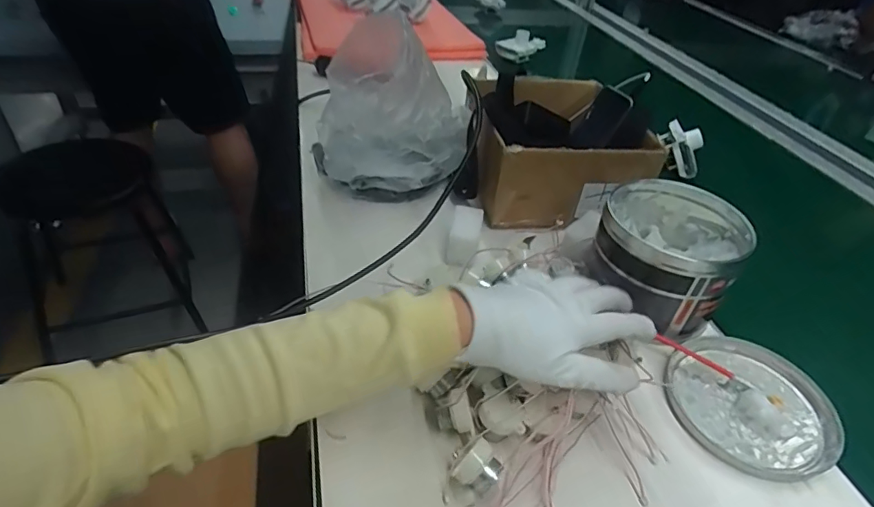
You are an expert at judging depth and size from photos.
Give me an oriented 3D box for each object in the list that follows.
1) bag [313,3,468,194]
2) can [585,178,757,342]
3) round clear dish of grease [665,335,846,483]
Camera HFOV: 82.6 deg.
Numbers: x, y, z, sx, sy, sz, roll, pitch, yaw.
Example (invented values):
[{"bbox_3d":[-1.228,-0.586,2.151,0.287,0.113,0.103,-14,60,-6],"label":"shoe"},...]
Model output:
[{"bbox_3d":[-0.056,-0.155,0.571,0.174,0.162,0.133,-3,39,-9],"label":"bag"},{"bbox_3d":[0.222,0.000,0.491,0.120,0.105,0.130,3,39,-3],"label":"can"},{"bbox_3d":[0.264,0.122,0.422,0.126,0.015,0.130,3,38,-2],"label":"round clear dish of grease"}]

